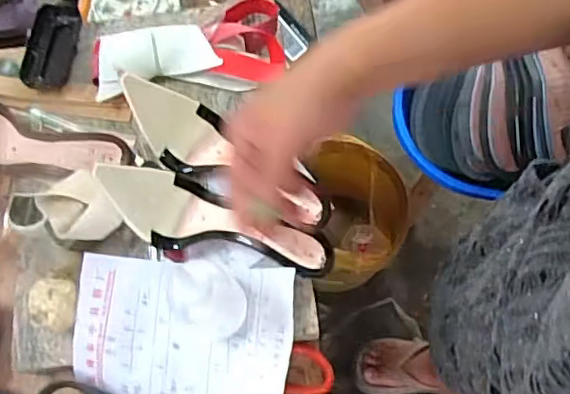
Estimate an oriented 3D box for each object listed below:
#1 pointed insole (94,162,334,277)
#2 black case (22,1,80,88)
[{"bbox_3d":[-0.062,0.022,0.548,0.230,0.066,0.074,18,71,-12],"label":"pointed insole"},{"bbox_3d":[-0.275,-0.175,0.663,0.055,0.021,0.110,3,70,3],"label":"black case"}]

